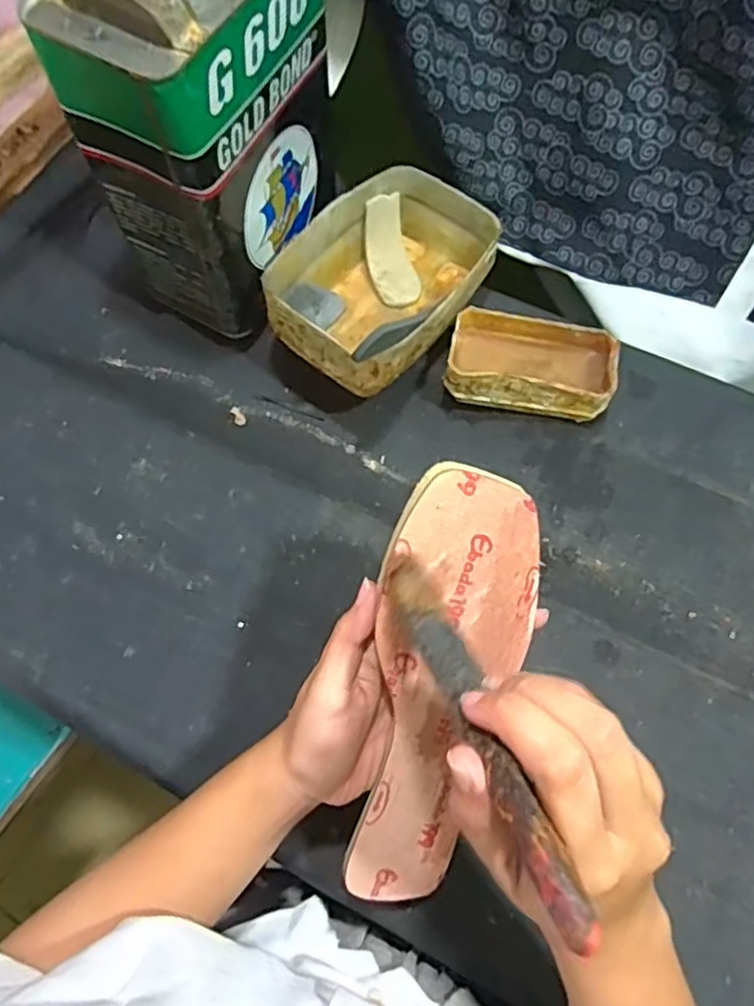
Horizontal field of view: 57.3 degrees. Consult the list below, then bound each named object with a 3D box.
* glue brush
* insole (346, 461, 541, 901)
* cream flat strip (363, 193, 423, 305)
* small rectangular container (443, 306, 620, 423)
[{"bbox_3d":[0.031,0.068,0.230,0.017,0.010,0.144,-16,37,-8],"label":"glue brush"},{"bbox_3d":[0.034,0.099,0.342,0.080,0.006,0.237,-1,109,-19],"label":"insole"},{"bbox_3d":[0.012,-0.212,0.593,0.040,0.032,0.091,-12,93,-6],"label":"cream flat strip"},{"bbox_3d":[0.122,-0.108,0.545,0.129,0.041,0.074,10,66,4],"label":"small rectangular container"}]

